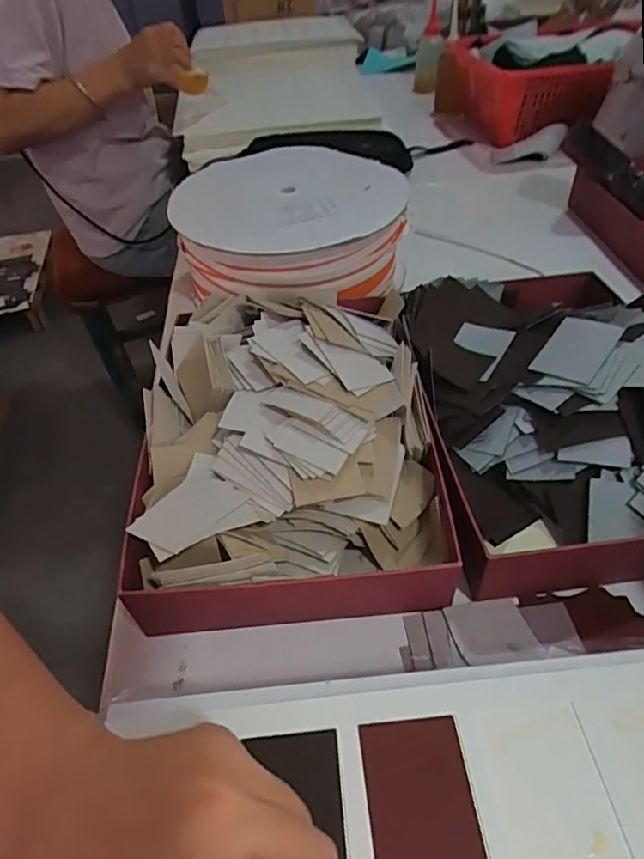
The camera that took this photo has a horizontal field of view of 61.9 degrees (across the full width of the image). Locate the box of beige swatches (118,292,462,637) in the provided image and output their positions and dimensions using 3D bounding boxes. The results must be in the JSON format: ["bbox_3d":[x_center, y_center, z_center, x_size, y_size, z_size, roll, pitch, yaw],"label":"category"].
[{"bbox_3d":[-0.029,-0.002,0.419,0.211,0.092,0.273,-6,45,0],"label":"box of beige swatches"}]

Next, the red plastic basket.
[{"bbox_3d":[0.323,-0.567,0.915,0.143,0.115,0.301,-14,45,-11],"label":"red plastic basket"}]

